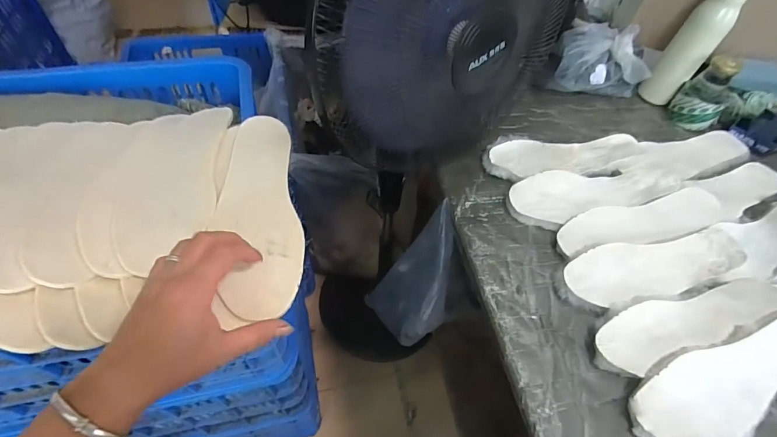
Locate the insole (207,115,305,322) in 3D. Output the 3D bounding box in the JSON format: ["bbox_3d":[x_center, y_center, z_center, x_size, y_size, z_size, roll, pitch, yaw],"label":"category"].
[{"bbox_3d":[-0.140,-0.020,0.439,0.081,0.006,0.268,-6,53,-14],"label":"insole"}]

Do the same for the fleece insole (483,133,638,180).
[{"bbox_3d":[0.291,-0.110,0.681,0.269,0.011,0.090,-8,59,-11],"label":"fleece insole"}]

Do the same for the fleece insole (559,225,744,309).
[{"bbox_3d":[0.372,0.061,0.552,0.275,0.018,0.077,-10,55,-9],"label":"fleece insole"}]

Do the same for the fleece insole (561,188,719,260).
[{"bbox_3d":[0.373,0.005,0.598,0.268,0.014,0.068,-12,55,-10],"label":"fleece insole"}]

